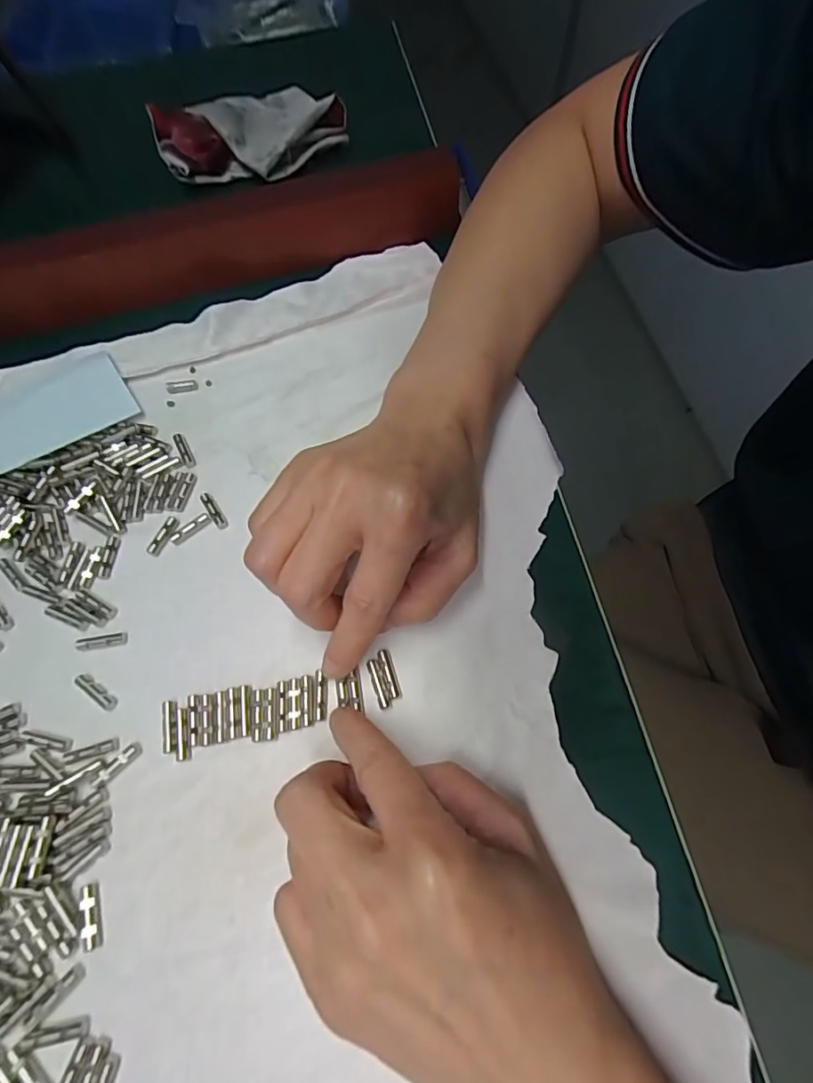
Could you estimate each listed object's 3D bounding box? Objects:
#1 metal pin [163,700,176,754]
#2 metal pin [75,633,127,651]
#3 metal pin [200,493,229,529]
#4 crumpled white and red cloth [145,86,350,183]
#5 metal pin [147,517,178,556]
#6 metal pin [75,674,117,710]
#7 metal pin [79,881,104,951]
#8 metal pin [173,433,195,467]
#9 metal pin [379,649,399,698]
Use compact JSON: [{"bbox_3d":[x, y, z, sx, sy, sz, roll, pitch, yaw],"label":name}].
[{"bbox_3d":[-0.096,0.075,0.206,0.005,0.005,0.020,-11,66,-3],"label":"metal pin"},{"bbox_3d":[-0.134,0.043,0.222,0.021,0.004,0.006,-10,66,-2],"label":"metal pin"},{"bbox_3d":[-0.094,-0.016,0.246,0.005,0.004,0.022,-33,69,-12],"label":"metal pin"},{"bbox_3d":[-0.109,-0.289,0.354,0.125,0.030,0.088,-40,70,-14],"label":"crumpled white and red cloth"},{"bbox_3d":[-0.115,-0.003,0.240,0.006,0.004,0.020,20,68,11],"label":"metal pin"},{"bbox_3d":[-0.131,0.062,0.213,0.021,0.004,0.006,33,71,15],"label":"metal pin"},{"bbox_3d":[-0.112,0.133,0.181,0.006,0.004,0.020,-17,67,-5],"label":"metal pin"},{"bbox_3d":[-0.114,-0.047,0.261,0.005,0.004,0.022,-27,68,-9],"label":"metal pin"},{"bbox_3d":[-0.007,0.054,0.209,0.004,0.004,0.020,-16,67,-5],"label":"metal pin"}]

